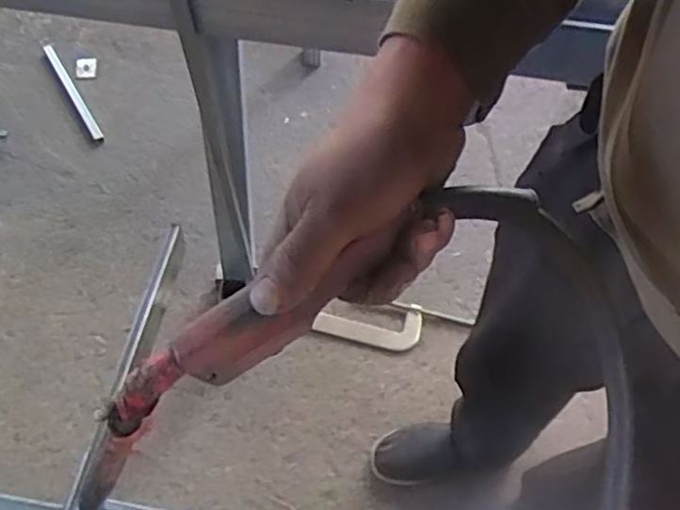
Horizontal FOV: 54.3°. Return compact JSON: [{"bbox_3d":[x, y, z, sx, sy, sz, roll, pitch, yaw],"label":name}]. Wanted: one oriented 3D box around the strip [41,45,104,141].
[{"bbox_3d":[-0.699,-0.433,1.727,0.028,0.012,0.374,-26,63,-19],"label":"strip"}]

